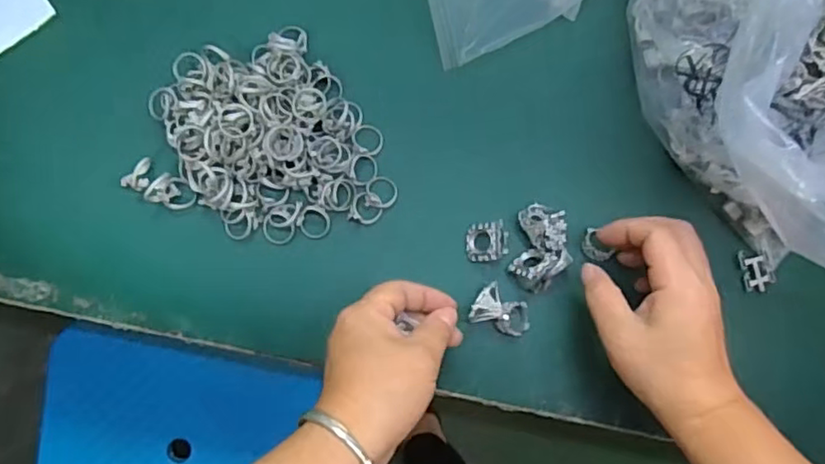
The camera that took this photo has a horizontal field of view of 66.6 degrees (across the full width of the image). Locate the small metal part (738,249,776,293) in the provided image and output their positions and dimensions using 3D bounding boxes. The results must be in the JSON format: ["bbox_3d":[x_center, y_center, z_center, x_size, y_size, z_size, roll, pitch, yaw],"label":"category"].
[{"bbox_3d":[0.238,0.027,0.434,0.020,0.008,0.029,-17,85,20],"label":"small metal part"}]

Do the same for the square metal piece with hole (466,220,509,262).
[{"bbox_3d":[0.052,0.006,0.417,0.029,0.022,0.026,-5,85,-5],"label":"square metal piece with hole"}]

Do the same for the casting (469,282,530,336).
[{"bbox_3d":[0.061,0.052,0.417,0.043,0.022,0.028,19,84,-2],"label":"casting"}]

